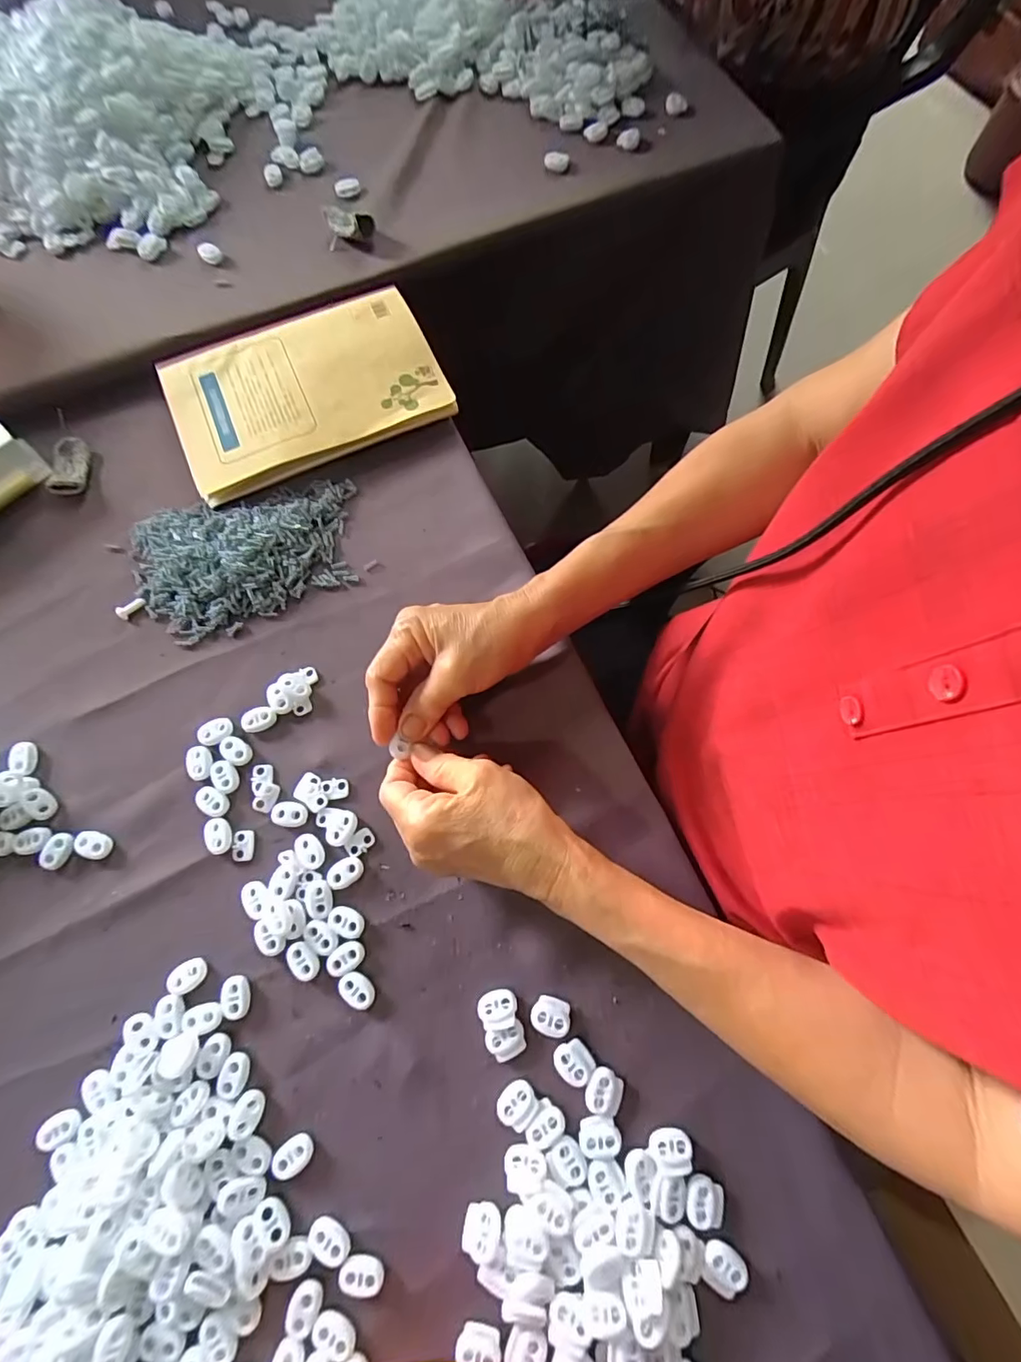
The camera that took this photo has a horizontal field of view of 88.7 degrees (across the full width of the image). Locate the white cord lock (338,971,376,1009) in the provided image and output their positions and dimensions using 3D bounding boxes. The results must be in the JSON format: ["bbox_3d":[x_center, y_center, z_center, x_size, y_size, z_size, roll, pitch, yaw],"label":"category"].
[{"bbox_3d":[-0.090,0.181,0.305,0.023,0.005,0.015,29,77,9],"label":"white cord lock"}]

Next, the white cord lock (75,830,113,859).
[{"bbox_3d":[-0.263,0.103,0.329,0.023,0.004,0.014,17,75,6],"label":"white cord lock"}]

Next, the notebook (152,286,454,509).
[{"bbox_3d":[-0.165,-0.235,0.414,0.205,0.010,0.140,-25,75,-6],"label":"notebook"}]

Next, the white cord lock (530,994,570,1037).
[{"bbox_3d":[0.023,0.192,0.299,0.022,0.004,0.019,14,75,5],"label":"white cord lock"}]

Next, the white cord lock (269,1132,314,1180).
[{"bbox_3d":[-0.118,0.256,0.281,0.023,0.005,0.014,-28,76,-6],"label":"white cord lock"}]

